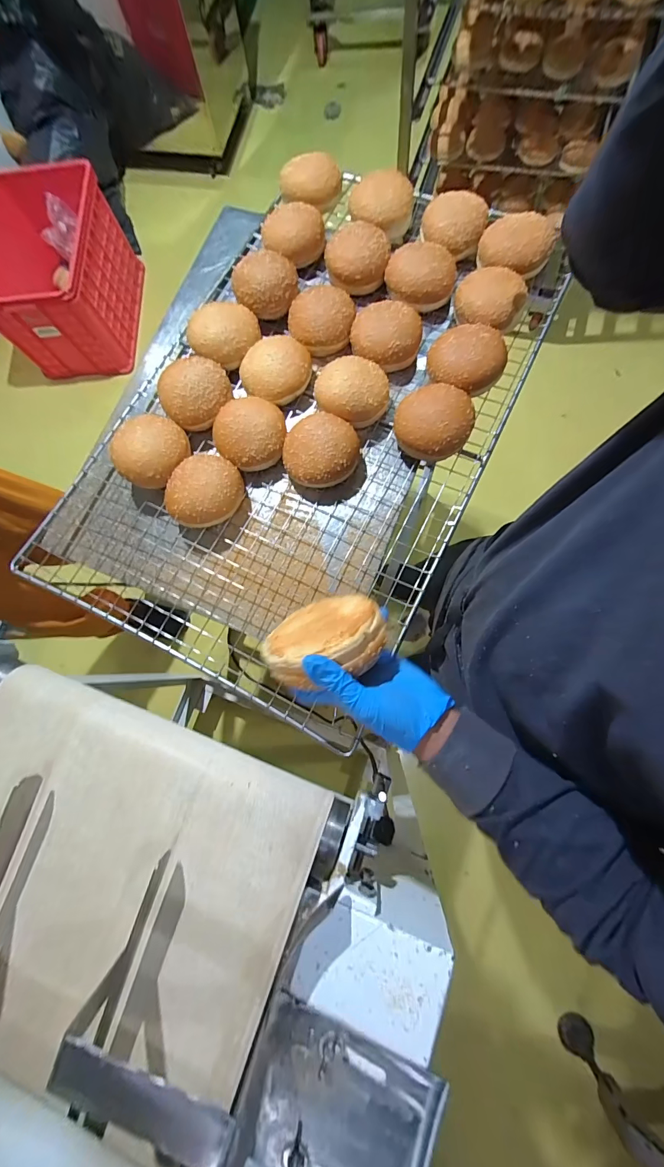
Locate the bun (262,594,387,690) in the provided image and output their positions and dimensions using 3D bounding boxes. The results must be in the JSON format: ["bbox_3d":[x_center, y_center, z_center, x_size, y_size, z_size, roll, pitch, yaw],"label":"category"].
[{"bbox_3d":[-0.002,0.054,0.347,0.104,0.046,0.094,-8,26,30],"label":"bun"}]

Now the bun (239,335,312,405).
[{"bbox_3d":[-0.086,-0.328,0.586,0.108,0.041,0.100,-9,78,3],"label":"bun"}]

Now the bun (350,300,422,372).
[{"bbox_3d":[0.080,-0.372,0.581,0.100,0.042,0.100,-1,79,4],"label":"bun"}]

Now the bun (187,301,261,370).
[{"bbox_3d":[-0.169,-0.388,0.602,0.104,0.049,0.104,-9,78,3],"label":"bun"}]

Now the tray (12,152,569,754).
[{"bbox_3d":[-0.050,-0.288,0.580,0.564,0.086,0.742,23,84,9],"label":"tray"}]

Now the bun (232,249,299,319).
[{"bbox_3d":[-0.106,-0.482,0.617,0.098,0.054,0.098,-11,78,2],"label":"bun"}]

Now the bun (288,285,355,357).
[{"bbox_3d":[-0.015,-0.409,0.603,0.099,0.050,0.099,-21,78,0],"label":"bun"}]

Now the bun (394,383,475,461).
[{"bbox_3d":[0.140,-0.227,0.537,0.100,0.049,0.098,-1,79,4],"label":"bun"}]

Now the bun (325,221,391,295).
[{"bbox_3d":[0.040,-0.521,0.621,0.099,0.045,0.102,-6,78,3],"label":"bun"}]

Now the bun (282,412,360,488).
[{"bbox_3d":[-0.017,-0.188,0.547,0.098,0.047,0.092,-1,79,4],"label":"bun"}]

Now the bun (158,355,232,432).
[{"bbox_3d":[-0.206,-0.291,0.581,0.105,0.046,0.099,-23,78,0],"label":"bun"}]

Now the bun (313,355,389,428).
[{"bbox_3d":[0.030,-0.284,0.562,0.104,0.045,0.096,-1,79,4],"label":"bun"}]

